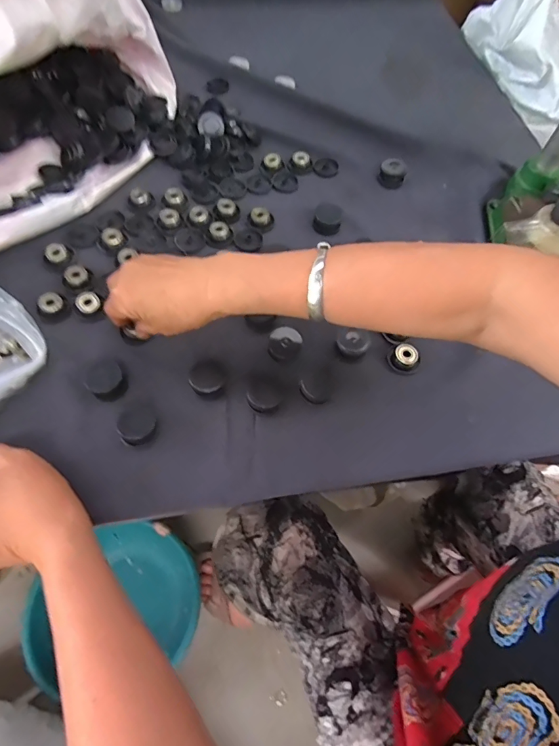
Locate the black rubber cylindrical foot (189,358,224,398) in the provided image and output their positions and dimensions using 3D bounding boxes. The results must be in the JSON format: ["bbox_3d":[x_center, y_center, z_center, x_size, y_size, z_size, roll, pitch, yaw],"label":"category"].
[{"bbox_3d":[-0.069,0.004,0.411,0.033,0.010,0.038,10,61,2],"label":"black rubber cylindrical foot"}]

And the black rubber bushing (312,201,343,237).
[{"bbox_3d":[0.056,-0.180,0.502,0.032,0.023,0.028,14,62,4],"label":"black rubber bushing"}]

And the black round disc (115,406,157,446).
[{"bbox_3d":[-0.124,0.044,0.376,0.031,0.015,0.034,2,61,-3],"label":"black round disc"}]

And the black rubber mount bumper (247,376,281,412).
[{"bbox_3d":[-0.013,0.018,0.398,0.031,0.011,0.034,2,61,-3],"label":"black rubber mount bumper"}]

